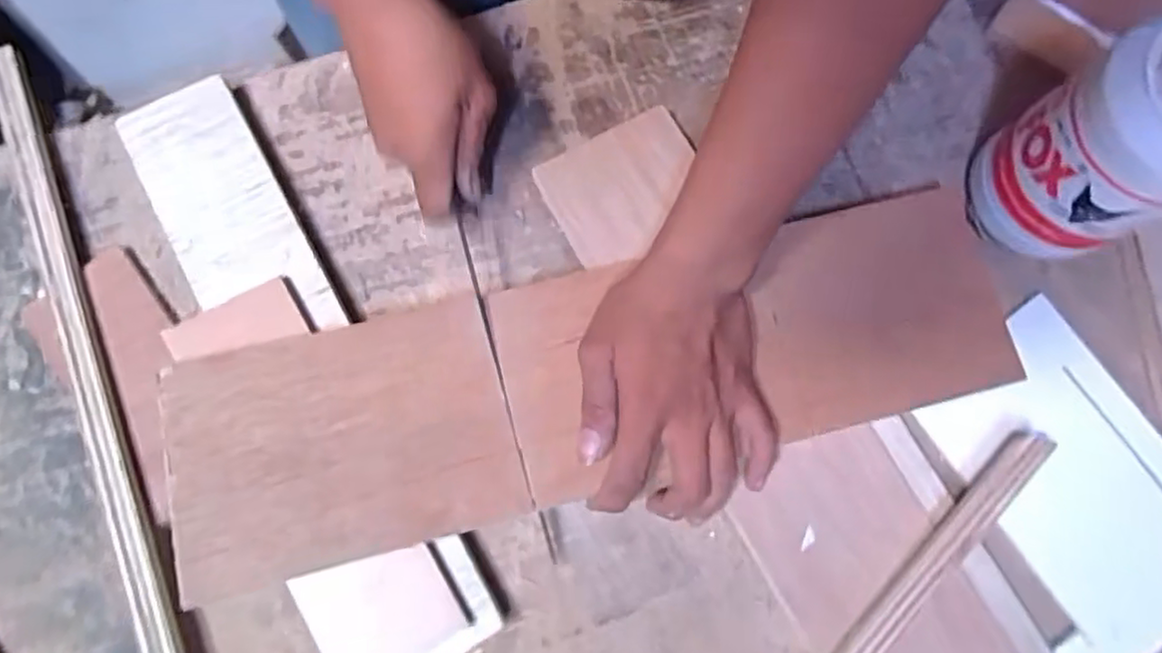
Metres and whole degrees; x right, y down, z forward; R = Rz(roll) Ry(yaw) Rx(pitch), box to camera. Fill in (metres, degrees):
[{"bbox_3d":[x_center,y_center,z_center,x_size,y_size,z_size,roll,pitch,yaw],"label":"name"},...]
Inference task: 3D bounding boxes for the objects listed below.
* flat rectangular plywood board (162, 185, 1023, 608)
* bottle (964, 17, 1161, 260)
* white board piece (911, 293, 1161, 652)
[{"bbox_3d":[0.012,0.026,0.398,0.486,0.016,0.132,-14,75,-6],"label":"flat rectangular plywood board"},{"bbox_3d":[0.302,-0.105,0.378,0.089,0.160,0.095,-30,80,-7],"label":"bottle"},{"bbox_3d":[0.304,0.097,0.410,0.133,0.010,0.202,-27,79,-7],"label":"white board piece"}]

